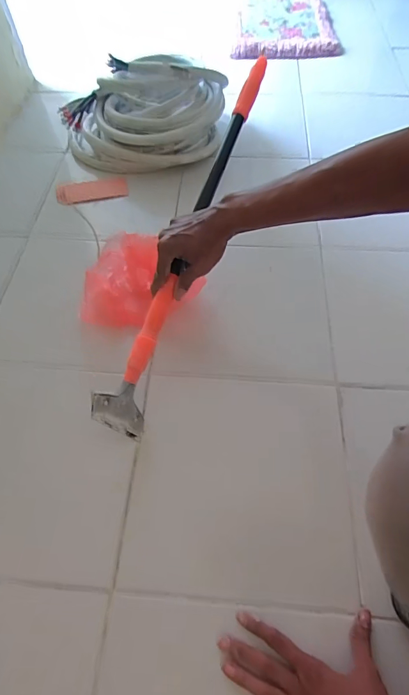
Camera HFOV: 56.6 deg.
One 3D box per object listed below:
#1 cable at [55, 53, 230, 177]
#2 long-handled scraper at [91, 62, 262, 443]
[{"bbox_3d":[-0.129,-0.525,0.852,0.362,0.171,0.218,-13,59,-8],"label":"cable"},{"bbox_3d":[-0.024,-0.166,0.594,0.051,0.107,0.603,18,77,10],"label":"long-handled scraper"}]

